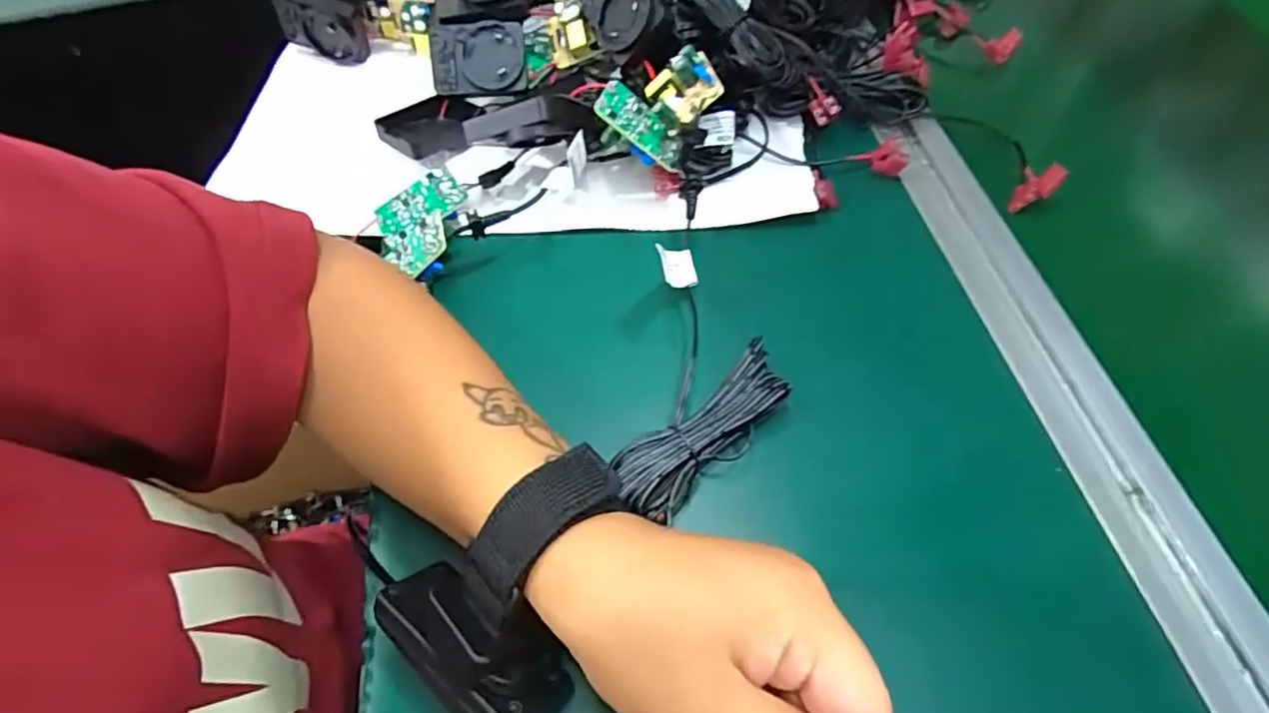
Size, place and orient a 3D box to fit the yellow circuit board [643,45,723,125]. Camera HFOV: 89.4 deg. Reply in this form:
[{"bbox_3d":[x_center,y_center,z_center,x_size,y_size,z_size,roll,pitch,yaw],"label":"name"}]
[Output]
[{"bbox_3d":[0.028,-0.142,0.337,0.032,0.009,0.038,-44,65,19],"label":"yellow circuit board"}]

